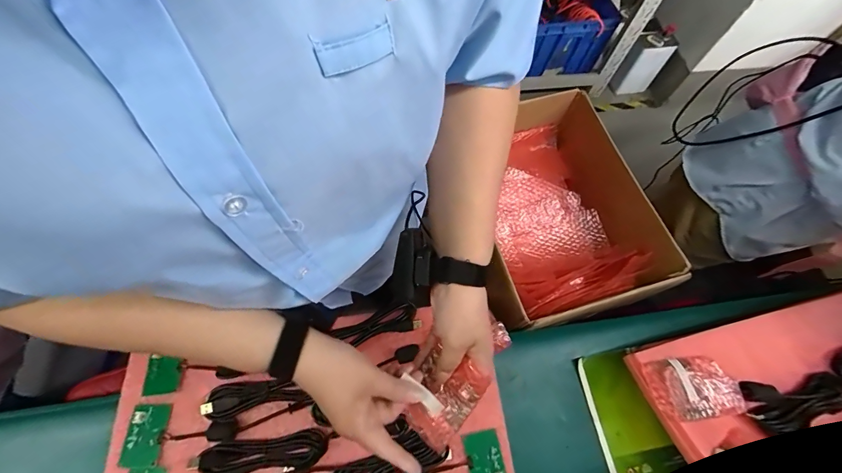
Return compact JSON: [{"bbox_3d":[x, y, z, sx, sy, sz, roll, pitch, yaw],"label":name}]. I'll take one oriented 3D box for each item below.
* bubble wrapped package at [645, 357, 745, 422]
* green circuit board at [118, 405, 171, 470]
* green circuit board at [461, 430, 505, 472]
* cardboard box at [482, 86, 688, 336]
[{"bbox_3d":[0.339,0.191,0.449,0.099,0.038,0.071,-5,66,-6],"label":"bubble wrapped package"},{"bbox_3d":[-0.347,0.249,0.444,0.041,0.006,0.069,2,65,-3],"label":"green circuit board"},{"bbox_3d":[0.081,0.287,0.452,0.043,0.004,0.065,-9,66,-8],"label":"green circuit board"},{"bbox_3d":[0.240,-0.059,0.687,0.287,0.163,0.422,-13,67,-10],"label":"cardboard box"}]

